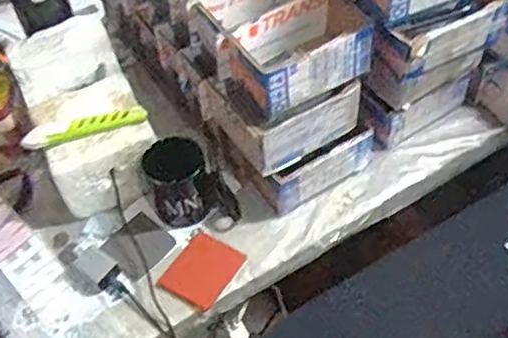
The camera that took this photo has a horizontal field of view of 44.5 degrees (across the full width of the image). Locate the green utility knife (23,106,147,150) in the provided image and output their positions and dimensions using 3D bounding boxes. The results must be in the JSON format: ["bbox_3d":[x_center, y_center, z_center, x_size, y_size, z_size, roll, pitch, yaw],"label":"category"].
[{"bbox_3d":[-0.221,-0.057,0.811,0.159,0.019,0.028,-16,51,-9],"label":"green utility knife"}]

